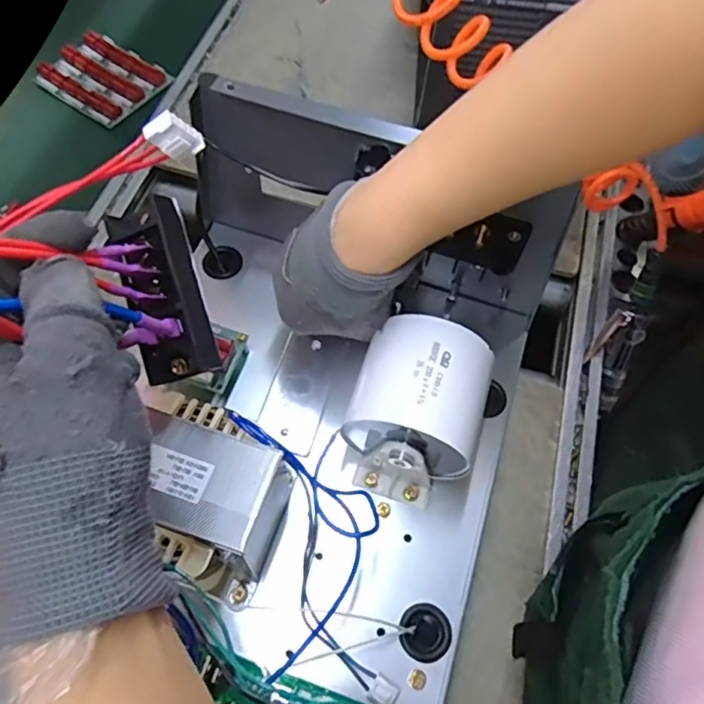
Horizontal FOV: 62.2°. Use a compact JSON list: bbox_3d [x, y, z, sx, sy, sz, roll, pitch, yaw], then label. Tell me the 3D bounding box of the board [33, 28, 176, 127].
[{"bbox_3d":[-0.382,-0.420,0.893,0.170,0.027,0.127,34,66,14],"label":"board"}]

